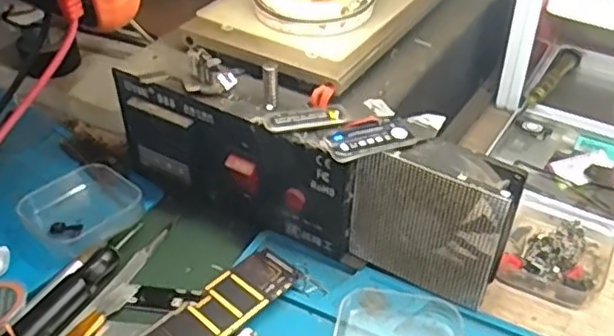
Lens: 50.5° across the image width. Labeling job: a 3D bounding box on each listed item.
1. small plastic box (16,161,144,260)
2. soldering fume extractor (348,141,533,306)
[{"bbox_3d":[-0.135,0.023,0.406,0.061,0.018,0.069,29,49,31],"label":"small plastic box"},{"bbox_3d":[0.066,0.027,0.343,0.077,0.081,0.029,21,46,25],"label":"soldering fume extractor"}]

